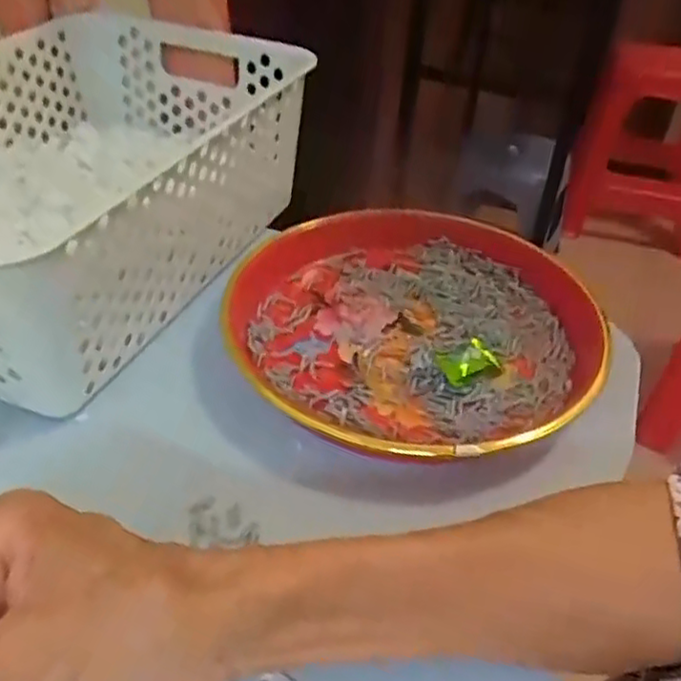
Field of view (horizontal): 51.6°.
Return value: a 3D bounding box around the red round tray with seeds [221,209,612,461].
[{"bbox_3d":[0.042,-0.011,0.418,0.220,0.035,0.219,6,38,-4],"label":"red round tray with seeds"}]

